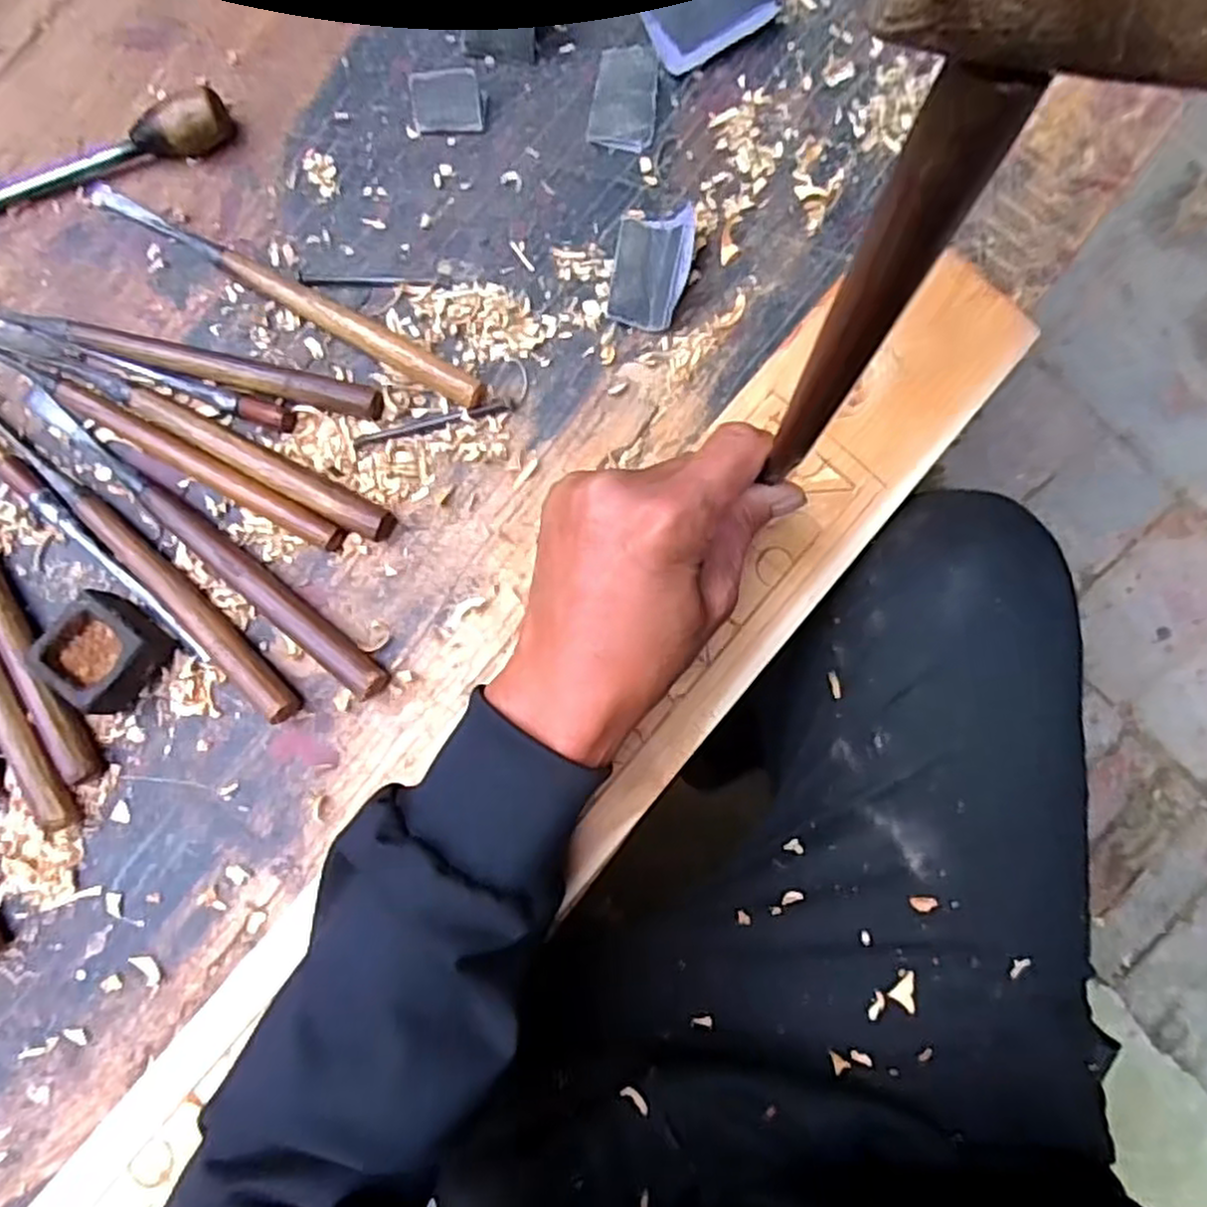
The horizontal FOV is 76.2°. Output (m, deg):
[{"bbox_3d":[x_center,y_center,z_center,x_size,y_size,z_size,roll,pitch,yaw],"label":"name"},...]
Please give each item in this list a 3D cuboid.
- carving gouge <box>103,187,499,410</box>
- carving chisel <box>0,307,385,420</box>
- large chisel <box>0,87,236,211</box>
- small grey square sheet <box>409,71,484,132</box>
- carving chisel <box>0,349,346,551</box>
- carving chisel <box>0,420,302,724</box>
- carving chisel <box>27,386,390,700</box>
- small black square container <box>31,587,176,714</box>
[{"bbox_3d":[-0.176,-0.170,0.418,0.251,0.022,0.016,29,83,4],"label":"carving gouge"},{"bbox_3d":[-0.241,-0.135,0.410,0.251,0.016,0.018,14,82,2],"label":"carving chisel"},{"bbox_3d":[-0.295,-0.238,0.417,0.188,0.030,0.028,-20,83,-3],"label":"large chisel"},{"bbox_3d":[-0.088,-0.280,0.430,0.038,0.004,0.030,-1,113,5],"label":"small grey square sheet"},{"bbox_3d":[-0.242,-0.089,0.408,0.234,0.013,0.014,29,83,4],"label":"carving chisel"},{"bbox_3d":[-0.245,-0.026,0.398,0.240,0.016,0.018,43,84,5],"label":"carving chisel"},{"bbox_3d":[-0.210,-0.033,0.395,0.244,0.018,0.022,39,84,5],"label":"carving chisel"},{"bbox_3d":[-0.253,0.025,0.388,0.050,0.025,0.051,33,83,4],"label":"small black square container"}]

